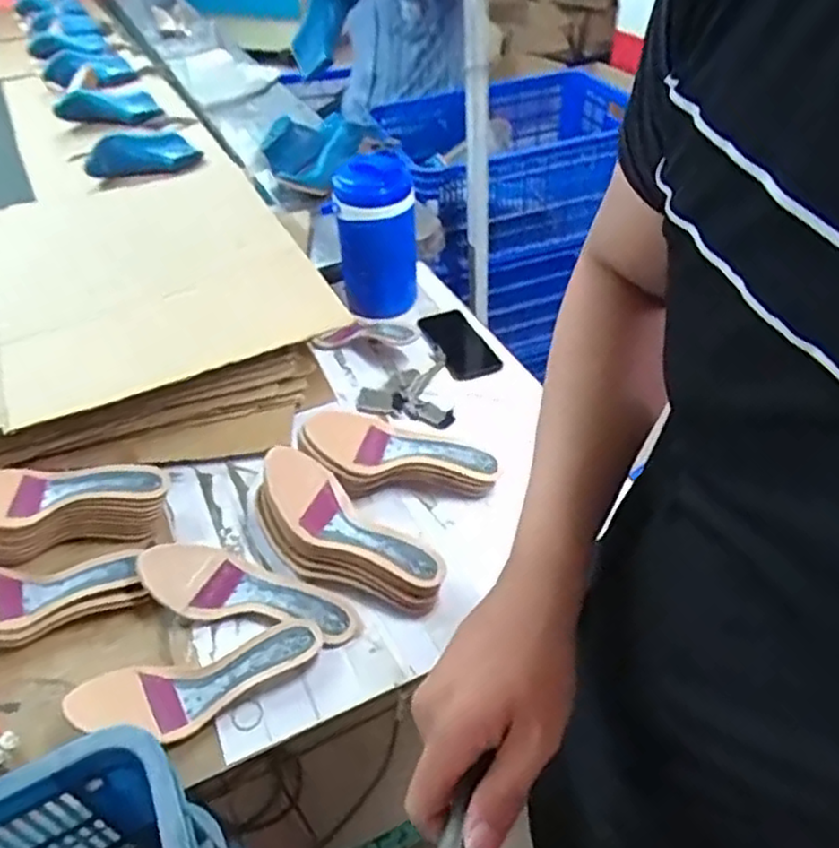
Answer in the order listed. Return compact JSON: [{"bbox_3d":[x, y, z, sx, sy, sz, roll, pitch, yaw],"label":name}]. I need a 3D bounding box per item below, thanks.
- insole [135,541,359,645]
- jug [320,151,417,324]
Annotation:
[{"bbox_3d":[-0.188,0.188,0.787,0.243,0.054,0.088,14,46,18],"label":"insole"},{"bbox_3d":[-0.075,-0.285,1.154,0.138,0.264,0.109,-4,43,0],"label":"jug"}]

